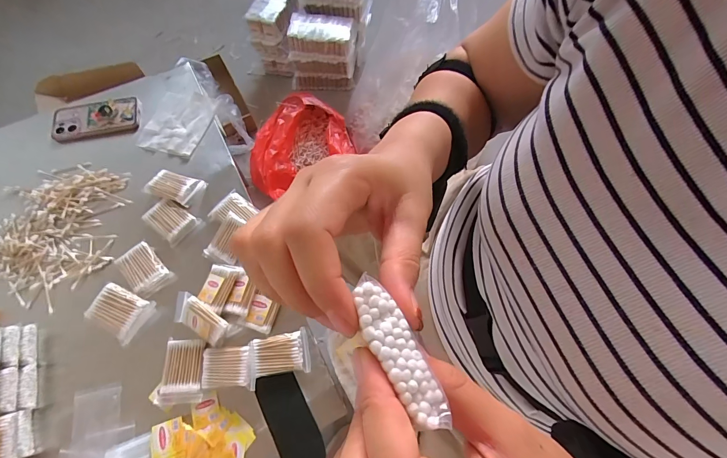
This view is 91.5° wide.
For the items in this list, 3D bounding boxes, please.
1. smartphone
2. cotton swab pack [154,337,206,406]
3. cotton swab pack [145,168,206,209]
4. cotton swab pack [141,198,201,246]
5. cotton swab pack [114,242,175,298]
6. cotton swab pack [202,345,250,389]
[{"bbox_3d":[-0.540,-0.223,0.714,0.164,0.019,0.084,-13,74,-4],"label":"smartphone"},{"bbox_3d":[-0.272,0.211,0.527,0.064,0.014,0.088,-4,67,-1],"label":"cotton swab pack"},{"bbox_3d":[-0.344,-0.076,0.650,0.094,0.020,0.057,16,69,7],"label":"cotton swab pack"},{"bbox_3d":[-0.339,-0.016,0.625,0.078,0.019,0.061,38,73,15],"label":"cotton swab pack"},{"bbox_3d":[-0.366,0.068,0.592,0.084,0.021,0.058,42,74,16],"label":"cotton swab pack"},{"bbox_3d":[-0.205,0.205,0.528,0.072,0.013,0.055,-4,67,-1],"label":"cotton swab pack"}]

